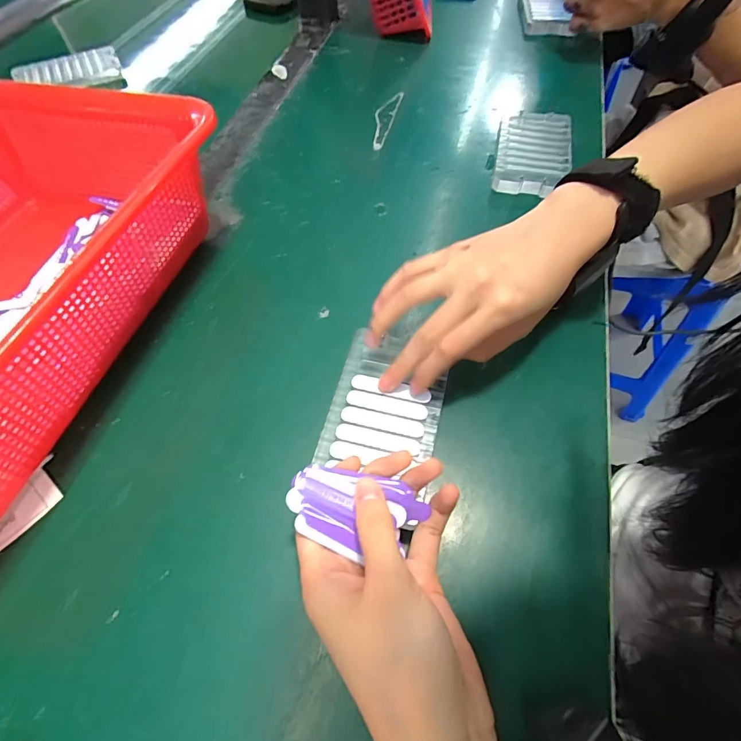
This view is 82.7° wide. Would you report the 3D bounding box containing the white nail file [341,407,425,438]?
[{"bbox_3d":[0.008,0.032,0.262,0.051,0.004,0.011,12,61,3],"label":"white nail file"}]

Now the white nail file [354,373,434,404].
[{"bbox_3d":[0.013,0.012,0.275,0.052,0.004,0.011,13,60,12],"label":"white nail file"}]

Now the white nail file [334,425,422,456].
[{"bbox_3d":[0.005,0.042,0.256,0.051,0.004,0.011,12,59,3],"label":"white nail file"}]

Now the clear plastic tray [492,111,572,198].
[{"bbox_3d":[0.159,-0.215,0.412,0.068,0.014,0.115,9,59,9],"label":"clear plastic tray"}]

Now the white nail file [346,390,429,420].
[{"bbox_3d":[0.011,0.022,0.268,0.051,0.004,0.011,12,65,4],"label":"white nail file"}]

